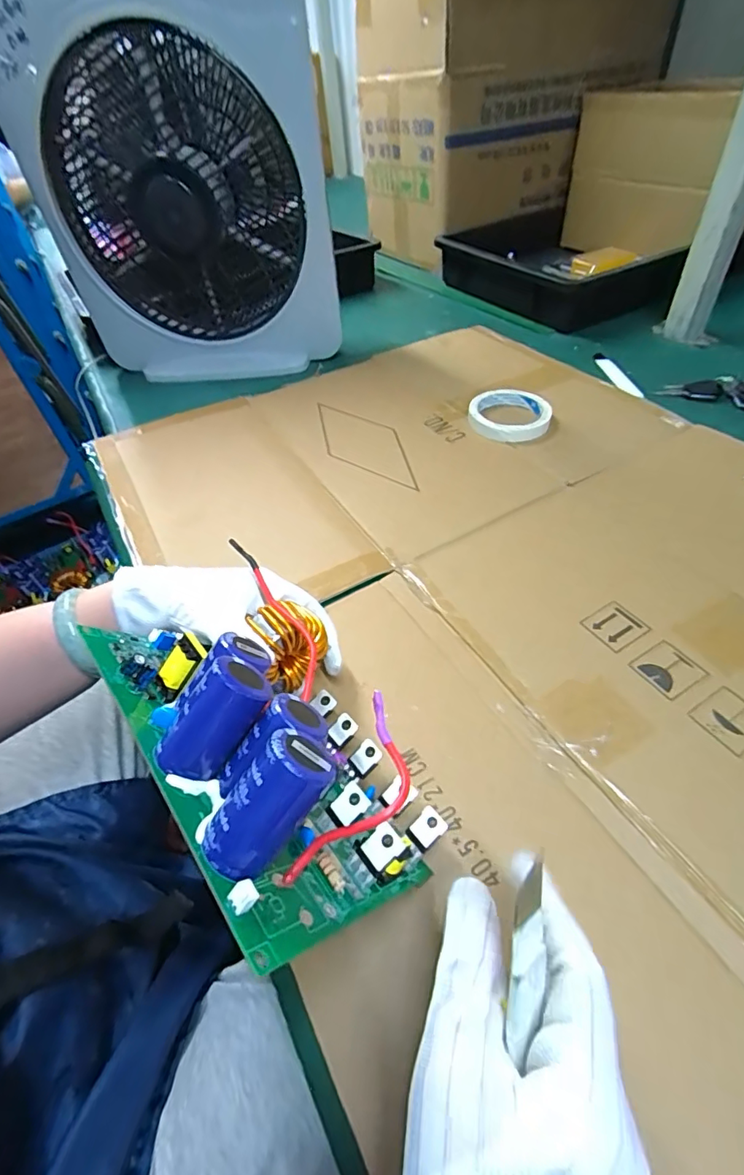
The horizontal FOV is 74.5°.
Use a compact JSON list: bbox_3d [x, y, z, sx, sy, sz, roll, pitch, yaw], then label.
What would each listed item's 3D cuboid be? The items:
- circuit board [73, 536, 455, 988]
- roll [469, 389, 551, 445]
[{"bbox_3d":[-0.040,0.072,0.271,0.156,0.069,0.187,12,27,-52],"label":"circuit board"},{"bbox_3d":[0.167,-0.210,0.592,0.093,0.020,0.092,-3,47,3],"label":"roll"}]

